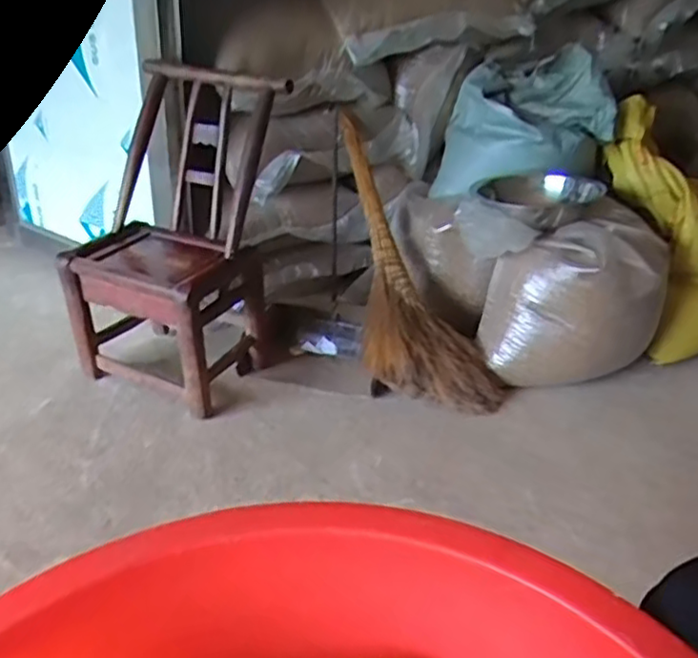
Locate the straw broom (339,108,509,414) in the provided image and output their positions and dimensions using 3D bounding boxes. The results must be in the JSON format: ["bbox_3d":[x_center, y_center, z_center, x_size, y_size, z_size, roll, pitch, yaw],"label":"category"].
[{"bbox_3d":[0.098,-0.155,1.539,0.253,0.126,0.767,-12,70,-21],"label":"straw broom"}]

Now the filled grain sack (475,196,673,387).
[{"bbox_3d":[0.507,-0.071,1.503,0.350,0.342,0.304,14,29,21],"label":"filled grain sack"}]

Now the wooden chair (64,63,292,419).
[{"bbox_3d":[-0.382,-0.195,1.408,0.406,0.618,0.331,18,30,27],"label":"wooden chair"}]

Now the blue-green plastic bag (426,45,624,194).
[{"bbox_3d":[0.409,-0.478,1.616,0.405,0.349,0.221,14,29,21],"label":"blue-green plastic bag"}]

